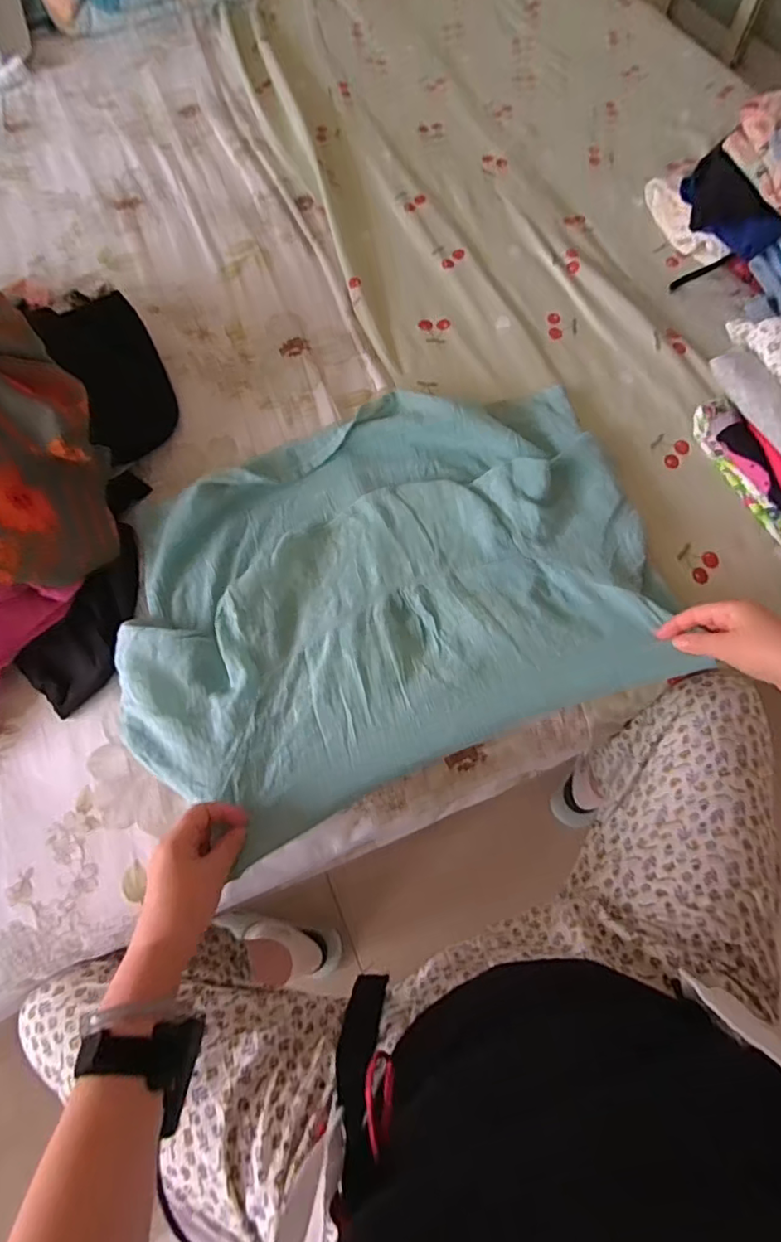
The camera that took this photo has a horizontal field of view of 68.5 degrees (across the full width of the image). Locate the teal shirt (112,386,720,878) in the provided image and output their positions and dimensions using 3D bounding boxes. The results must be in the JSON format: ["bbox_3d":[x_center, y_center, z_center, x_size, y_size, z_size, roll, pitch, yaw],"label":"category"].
[{"bbox_3d":[-0.006,-0.045,0.619,0.564,0.042,0.408,-22,69,-8],"label":"teal shirt"}]

